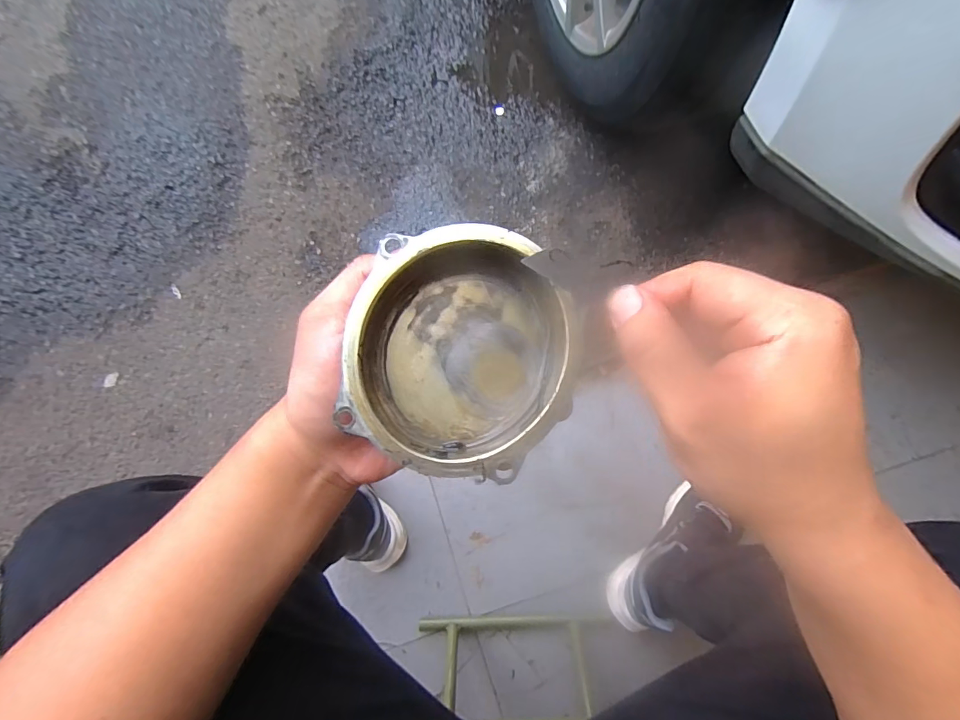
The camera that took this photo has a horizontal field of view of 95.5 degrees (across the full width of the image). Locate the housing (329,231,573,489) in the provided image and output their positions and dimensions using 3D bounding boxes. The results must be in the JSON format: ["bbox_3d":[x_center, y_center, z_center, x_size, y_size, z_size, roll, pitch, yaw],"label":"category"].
[{"bbox_3d":[-0.004,-0.003,0.200,0.095,0.042,0.105,15,83,6],"label":"housing"}]

